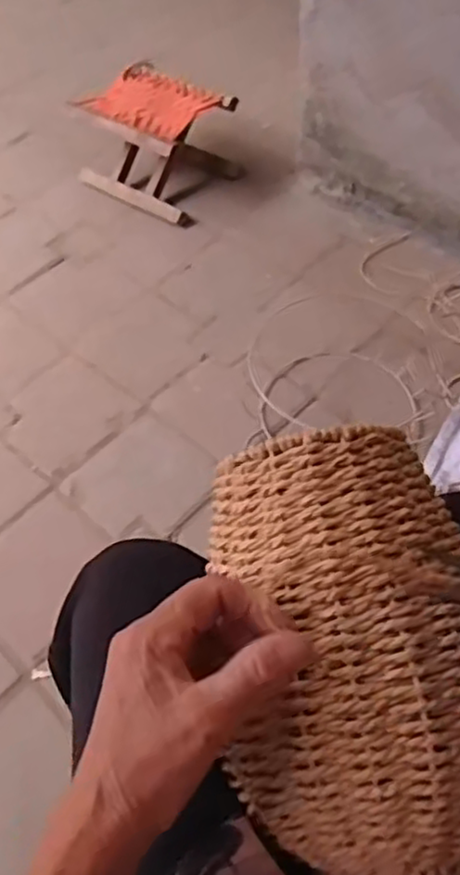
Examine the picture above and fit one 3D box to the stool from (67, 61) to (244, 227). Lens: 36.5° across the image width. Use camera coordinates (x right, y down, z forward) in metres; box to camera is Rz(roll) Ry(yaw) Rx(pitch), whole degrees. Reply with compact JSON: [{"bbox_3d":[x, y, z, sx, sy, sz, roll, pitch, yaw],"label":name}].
[{"bbox_3d":[-0.153,-0.623,1.478,0.281,0.187,0.246,36,64,25],"label":"stool"}]

